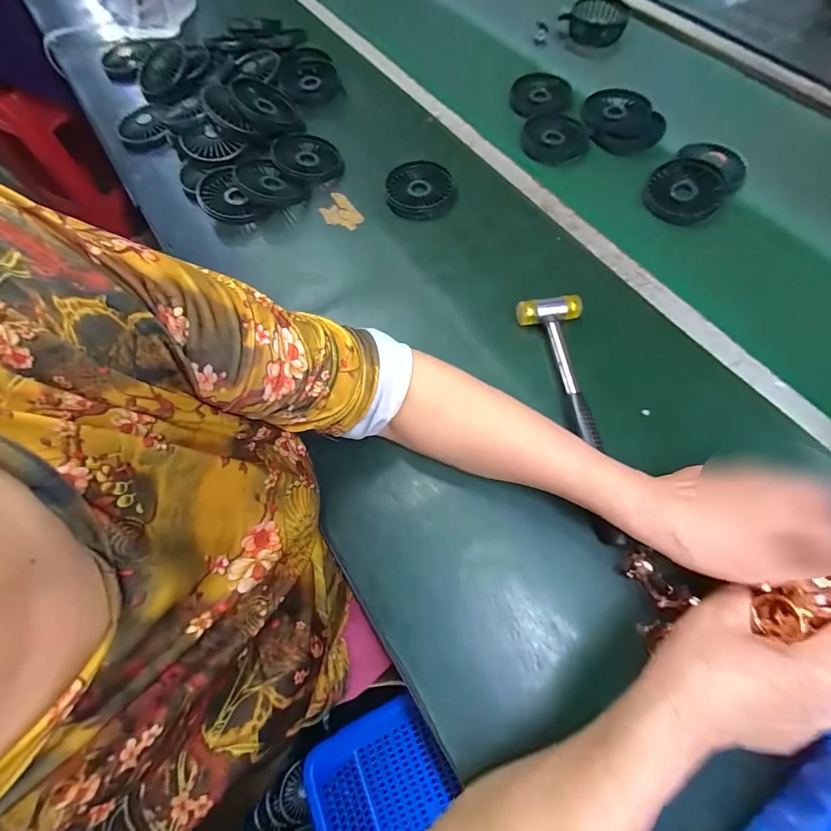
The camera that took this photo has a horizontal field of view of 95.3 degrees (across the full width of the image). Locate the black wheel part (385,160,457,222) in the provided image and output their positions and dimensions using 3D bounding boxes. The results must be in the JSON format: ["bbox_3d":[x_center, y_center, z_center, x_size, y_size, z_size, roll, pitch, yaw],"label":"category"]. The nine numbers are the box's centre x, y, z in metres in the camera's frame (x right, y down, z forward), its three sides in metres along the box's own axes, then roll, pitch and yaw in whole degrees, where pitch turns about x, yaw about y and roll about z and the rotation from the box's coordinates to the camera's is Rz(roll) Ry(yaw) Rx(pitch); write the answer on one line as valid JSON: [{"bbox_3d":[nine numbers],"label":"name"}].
[{"bbox_3d":[0.007,-0.284,0.476,0.085,0.018,0.082,5,67,4],"label":"black wheel part"}]

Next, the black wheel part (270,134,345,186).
[{"bbox_3d":[-0.140,-0.337,0.500,0.078,0.023,0.089,-33,70,-10],"label":"black wheel part"}]

